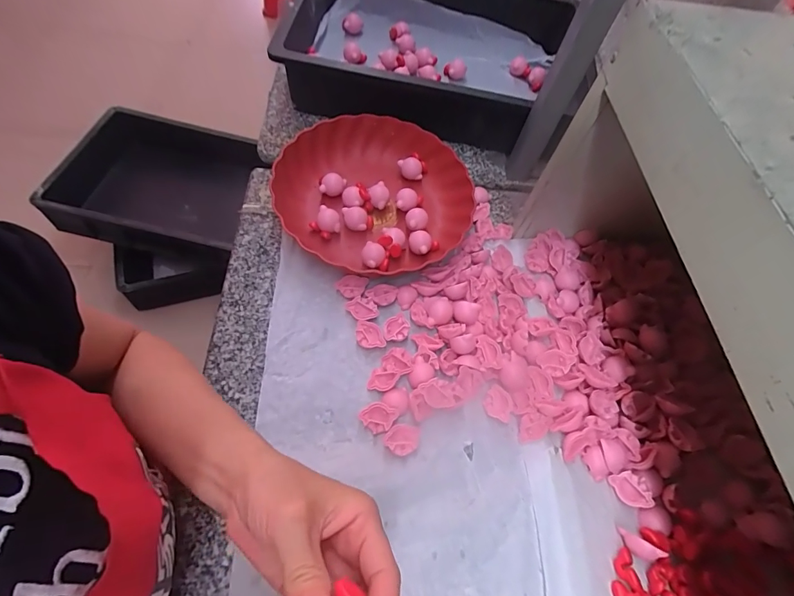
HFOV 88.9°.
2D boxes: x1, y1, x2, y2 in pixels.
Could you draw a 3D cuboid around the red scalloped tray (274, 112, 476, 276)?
[{"bbox_3d":[-0.028,-0.135,0.518,0.240,0.039,0.238,-33,70,-23],"label":"red scalloped tray"}]

